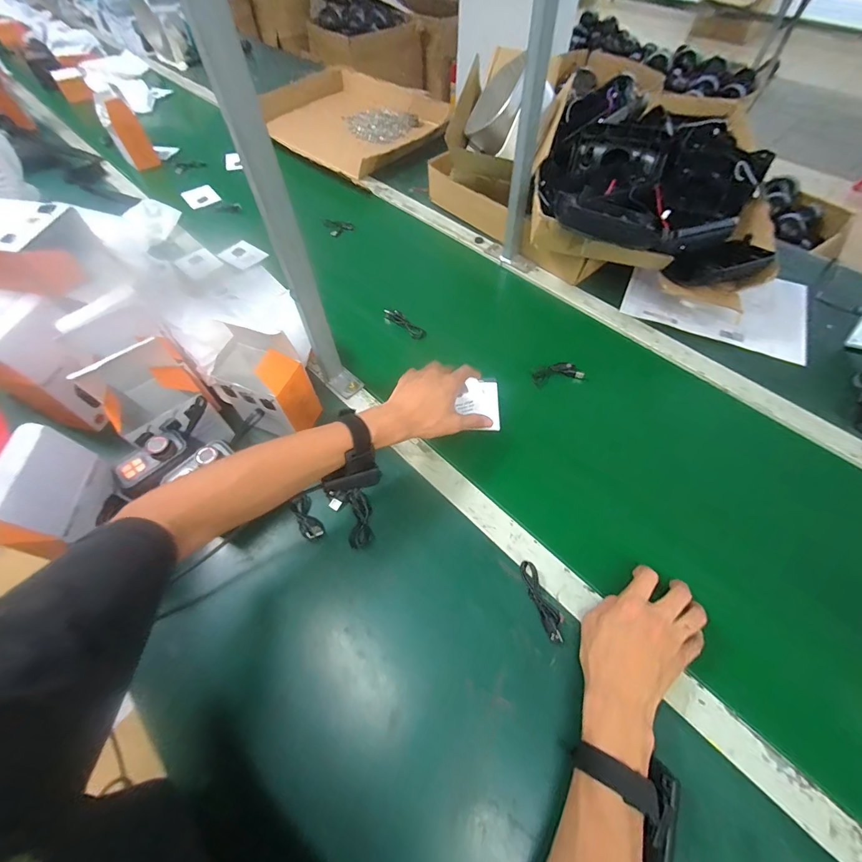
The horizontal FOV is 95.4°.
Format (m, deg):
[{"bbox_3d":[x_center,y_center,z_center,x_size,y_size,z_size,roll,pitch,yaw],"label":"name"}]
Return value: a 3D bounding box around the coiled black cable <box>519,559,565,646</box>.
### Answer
[{"bbox_3d":[0.130,0.193,0.451,0.025,0.017,0.088,-17,60,-10],"label":"coiled black cable"}]

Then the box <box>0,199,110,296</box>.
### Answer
[{"bbox_3d":[-0.505,-0.225,0.488,0.126,0.080,0.092,-3,57,-2],"label":"box"}]

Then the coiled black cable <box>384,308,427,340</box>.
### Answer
[{"bbox_3d":[-0.048,-0.193,0.711,0.088,0.023,0.021,32,64,19],"label":"coiled black cable"}]

